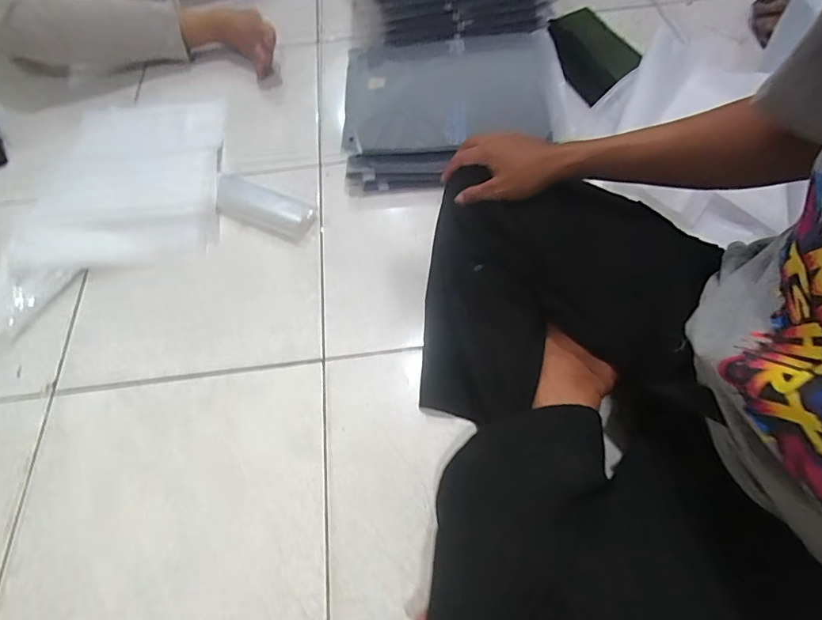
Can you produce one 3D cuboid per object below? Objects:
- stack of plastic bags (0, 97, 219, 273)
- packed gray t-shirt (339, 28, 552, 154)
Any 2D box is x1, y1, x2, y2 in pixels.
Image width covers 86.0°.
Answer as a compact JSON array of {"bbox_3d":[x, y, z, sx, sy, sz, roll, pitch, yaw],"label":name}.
[{"bbox_3d":[-0.527,-0.260,0.829,0.332,0.040,0.414,-10,62,-2],"label":"stack of plastic bags"},{"bbox_3d":[0.074,-0.413,0.815,0.396,0.034,0.282,-6,62,0],"label":"packed gray t-shirt"}]

